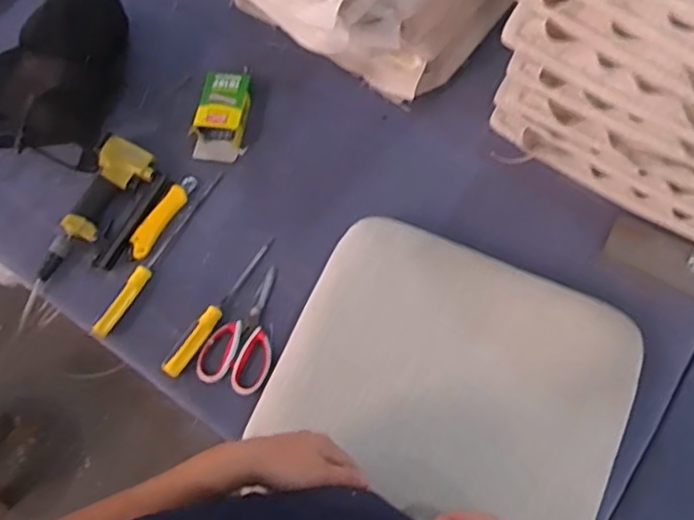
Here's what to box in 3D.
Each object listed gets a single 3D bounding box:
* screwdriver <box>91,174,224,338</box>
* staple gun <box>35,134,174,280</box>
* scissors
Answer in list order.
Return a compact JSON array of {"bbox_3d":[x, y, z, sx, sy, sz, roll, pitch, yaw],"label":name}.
[{"bbox_3d":[-0.292,-0.017,0.980,0.030,0.034,0.314,26,71,11],"label":"screwdriver"},{"bbox_3d":[-0.381,-0.068,1.001,0.125,0.036,0.250,21,73,9],"label":"staple gun"},{"bbox_3d":[-0.139,0.104,0.944,0.101,0.012,0.192,22,65,14],"label":"scissors"}]

